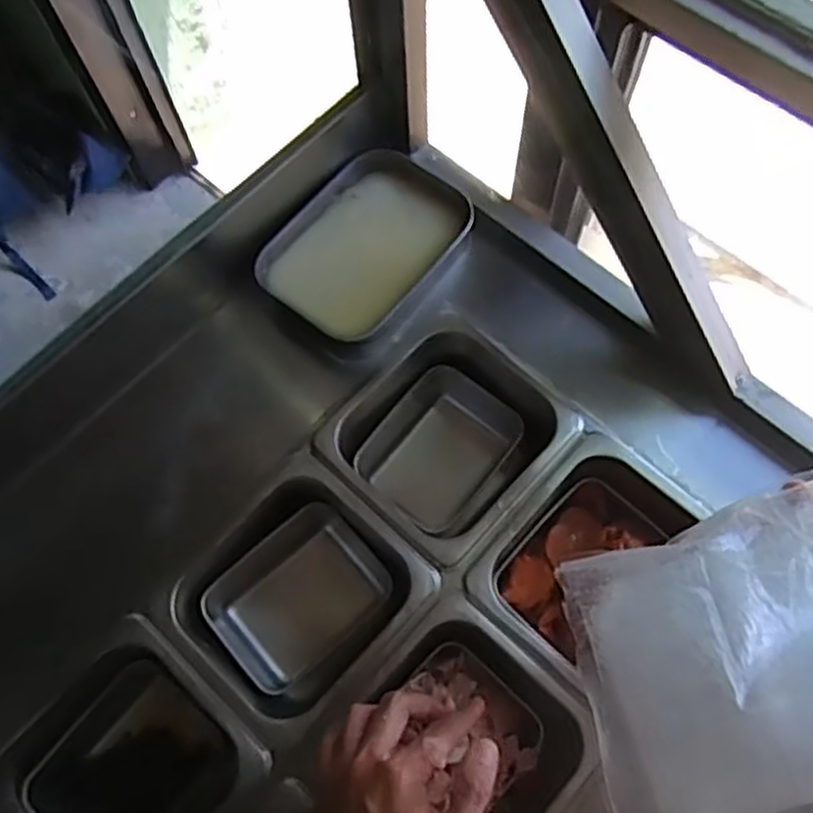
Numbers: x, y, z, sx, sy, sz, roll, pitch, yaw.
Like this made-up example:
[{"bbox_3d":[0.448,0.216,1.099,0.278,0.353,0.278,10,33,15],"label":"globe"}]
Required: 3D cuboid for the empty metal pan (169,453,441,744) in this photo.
[{"bbox_3d":[-0.080,0.162,0.640,0.173,0.120,0.159,-43,73,-13],"label":"empty metal pan"}]

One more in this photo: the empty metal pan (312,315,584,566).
[{"bbox_3d":[0.036,0.038,0.688,0.166,0.110,0.176,42,76,16],"label":"empty metal pan"}]

